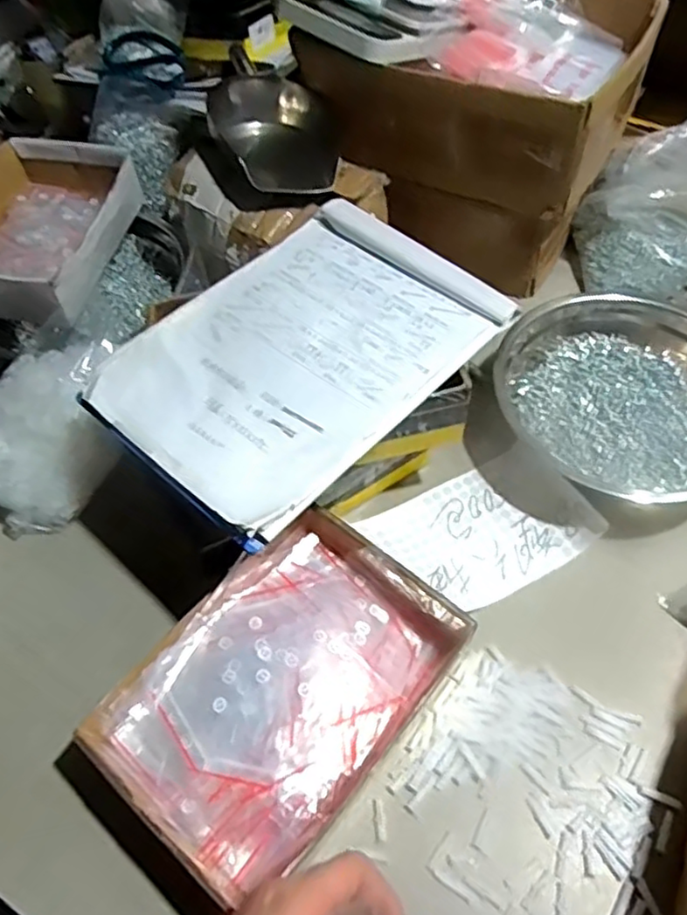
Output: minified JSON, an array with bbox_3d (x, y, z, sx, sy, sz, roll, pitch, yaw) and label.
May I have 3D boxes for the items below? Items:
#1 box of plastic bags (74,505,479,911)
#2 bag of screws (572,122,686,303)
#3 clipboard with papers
[{"bbox_3d":[-0.041,0.180,0.515,0.174,0.073,0.256,34,63,23],"label":"box of plastic bags"},{"bbox_3d":[0.373,-0.299,0.762,0.178,0.148,0.204,20,59,16],"label":"bag of screws"},{"bbox_3d":[-0.032,-0.091,0.546,0.213,0.014,0.304,36,64,24],"label":"clipboard with papers"}]

